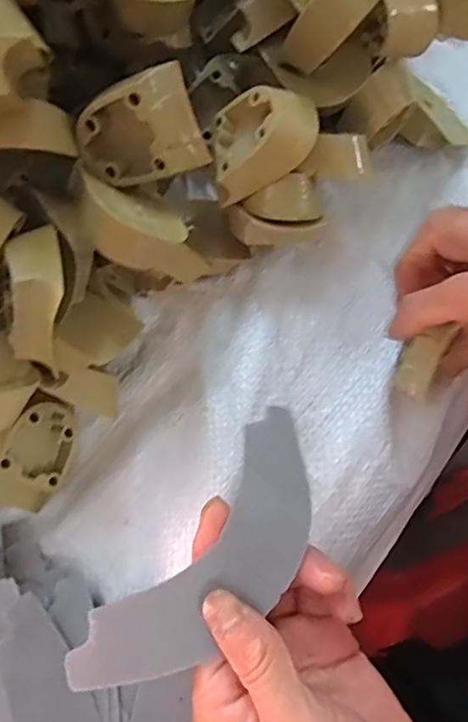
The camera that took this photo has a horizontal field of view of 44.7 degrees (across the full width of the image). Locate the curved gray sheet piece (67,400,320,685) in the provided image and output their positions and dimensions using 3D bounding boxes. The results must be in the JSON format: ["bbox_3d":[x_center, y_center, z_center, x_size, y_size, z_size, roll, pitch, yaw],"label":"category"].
[{"bbox_3d":[-0.005,0.076,0.219,0.047,0.016,0.125,40,67,13],"label":"curved gray sheet piece"}]

